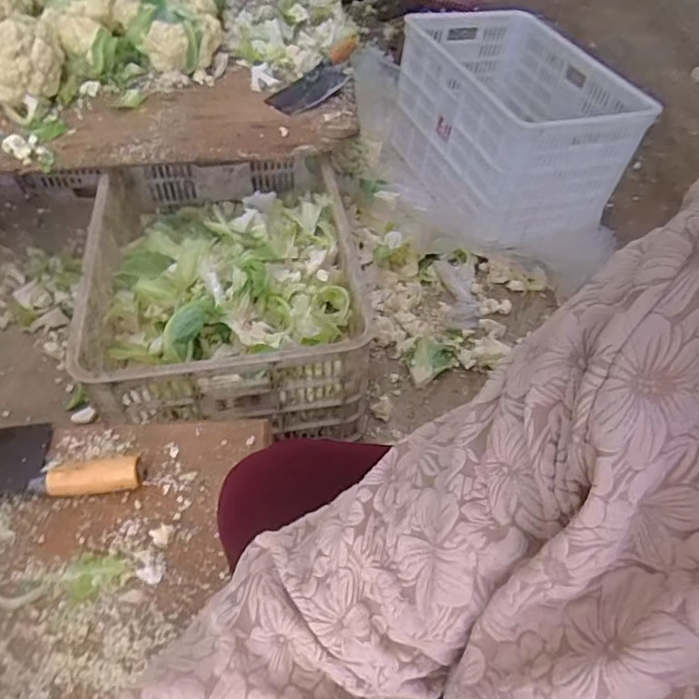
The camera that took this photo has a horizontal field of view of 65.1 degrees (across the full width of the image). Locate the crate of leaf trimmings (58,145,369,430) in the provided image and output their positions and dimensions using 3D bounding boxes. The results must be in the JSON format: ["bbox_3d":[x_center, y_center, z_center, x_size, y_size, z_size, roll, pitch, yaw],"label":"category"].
[{"bbox_3d":[-0.216,-0.135,0.973,0.412,0.210,0.569,-7,51,-9],"label":"crate of leaf trimmings"}]

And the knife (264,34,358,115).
[{"bbox_3d":[-0.047,-0.579,1.145,0.099,0.026,0.309,30,65,20],"label":"knife"}]

